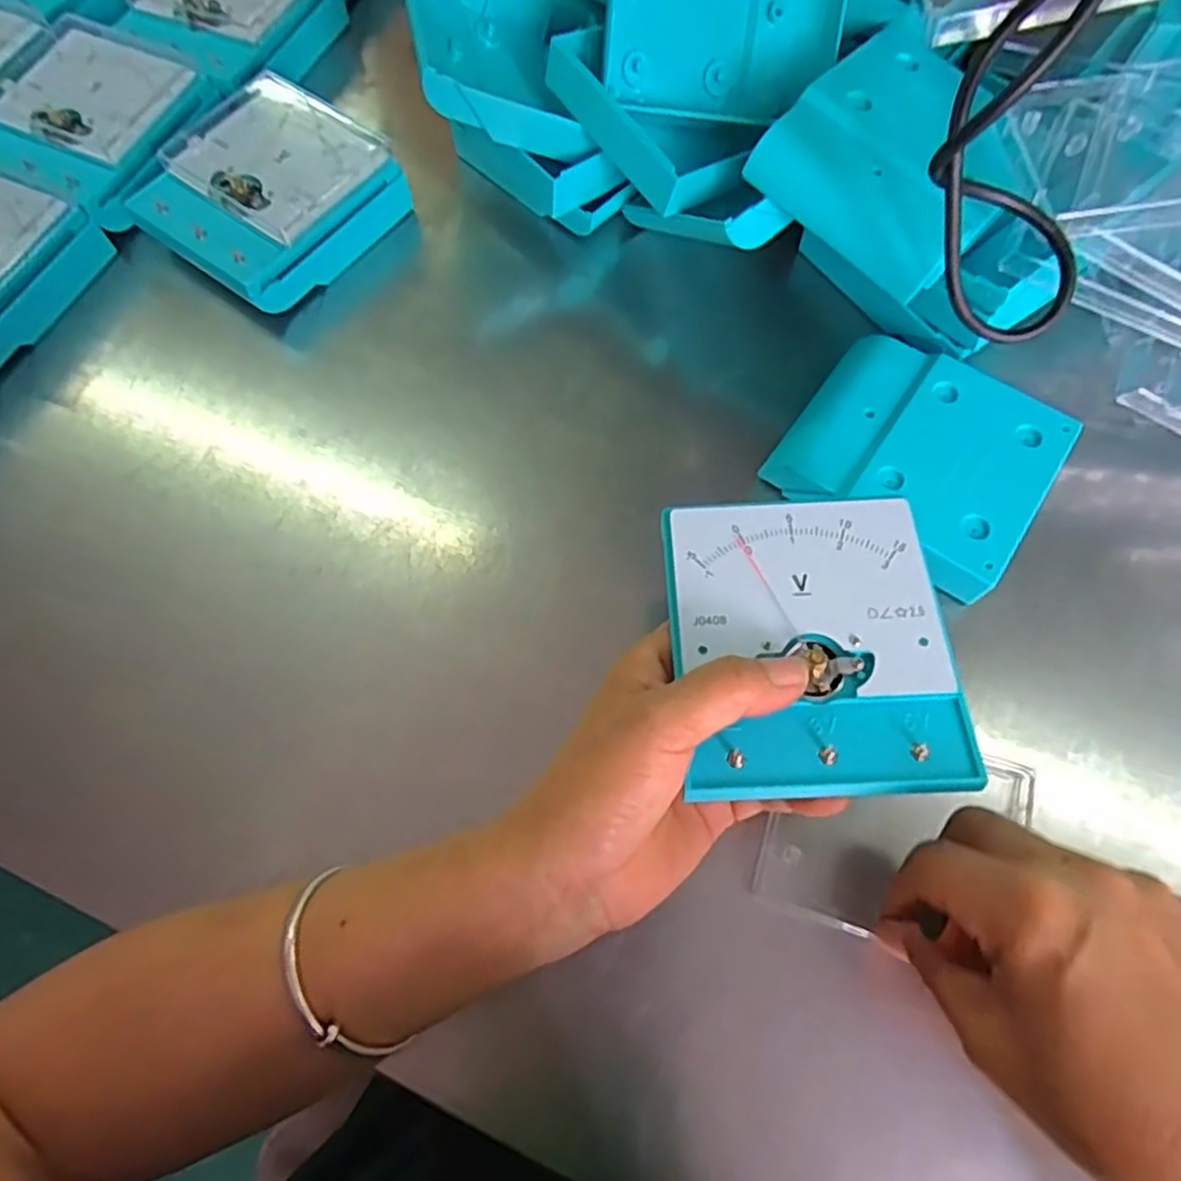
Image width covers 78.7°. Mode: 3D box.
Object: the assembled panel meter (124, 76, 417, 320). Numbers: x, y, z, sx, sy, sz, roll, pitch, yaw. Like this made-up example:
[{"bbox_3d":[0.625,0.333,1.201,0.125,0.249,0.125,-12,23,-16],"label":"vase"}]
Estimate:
[{"bbox_3d":[-0.179,-0.221,0.403,0.109,0.038,0.121,36,74,14],"label":"assembled panel meter"}]

